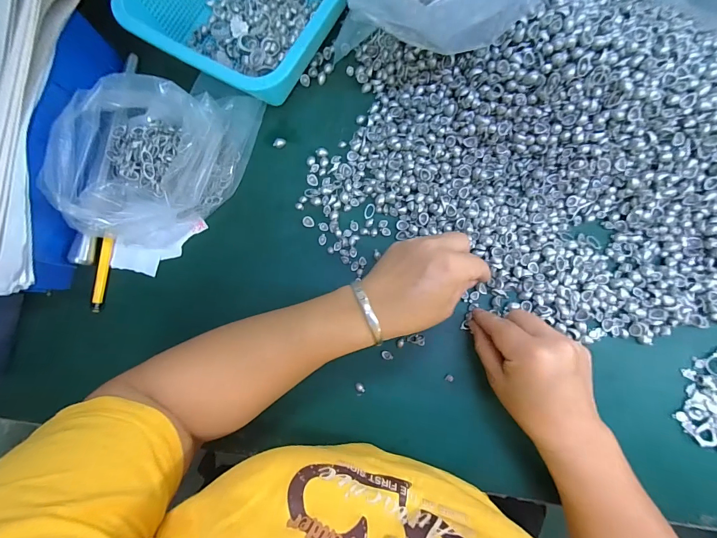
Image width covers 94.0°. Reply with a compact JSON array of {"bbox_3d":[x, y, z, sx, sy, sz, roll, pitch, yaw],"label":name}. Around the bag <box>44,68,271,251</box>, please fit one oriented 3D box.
[{"bbox_3d":[-0.192,-0.114,0.327,0.157,0.070,0.173,1,83,3],"label":"bag"}]

